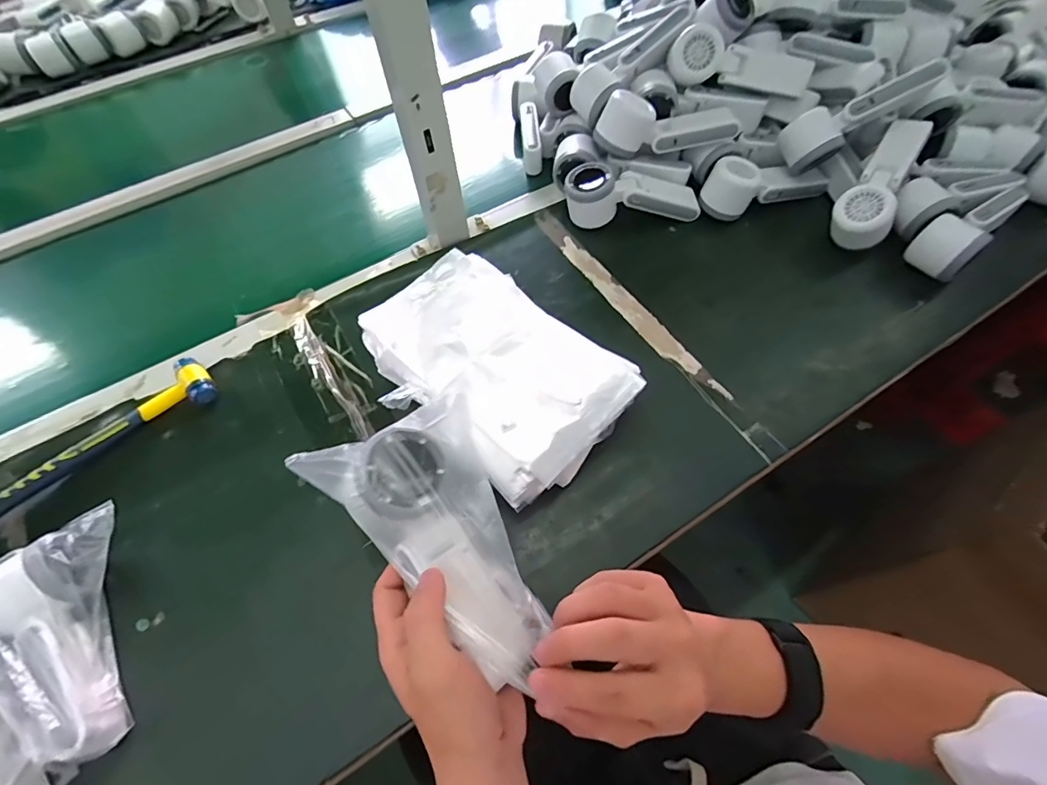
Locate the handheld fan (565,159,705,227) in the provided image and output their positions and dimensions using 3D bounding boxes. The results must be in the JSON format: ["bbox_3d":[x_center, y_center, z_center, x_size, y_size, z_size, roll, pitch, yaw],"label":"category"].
[{"bbox_3d":[0.133,-0.239,0.588,0.165,0.057,0.056,-1,62,1],"label":"handheld fan"}]

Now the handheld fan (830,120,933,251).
[{"bbox_3d":[0.410,-0.239,0.559,0.062,0.056,0.165,32,82,17],"label":"handheld fan"}]

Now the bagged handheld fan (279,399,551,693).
[{"bbox_3d":[-0.046,0.085,0.300,0.099,0.042,0.166,-33,82,-15],"label":"bagged handheld fan"}]

